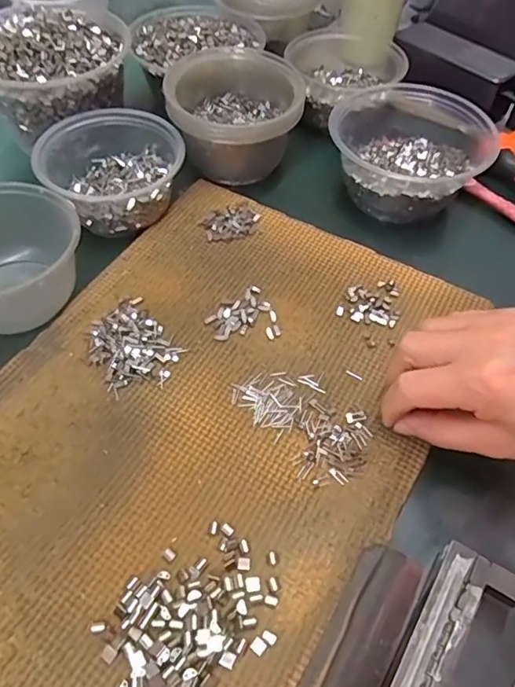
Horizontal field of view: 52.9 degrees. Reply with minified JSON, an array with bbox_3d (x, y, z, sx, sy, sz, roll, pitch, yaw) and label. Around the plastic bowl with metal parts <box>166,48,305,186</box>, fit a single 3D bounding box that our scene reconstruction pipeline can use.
[{"bbox_3d":[-0.019,-0.201,0.463,0.112,0.070,0.122,1,55,-2],"label":"plastic bowl with metal parts"}]

